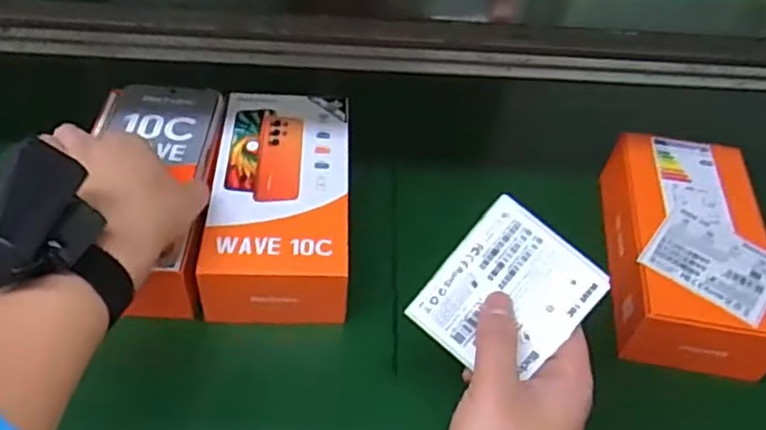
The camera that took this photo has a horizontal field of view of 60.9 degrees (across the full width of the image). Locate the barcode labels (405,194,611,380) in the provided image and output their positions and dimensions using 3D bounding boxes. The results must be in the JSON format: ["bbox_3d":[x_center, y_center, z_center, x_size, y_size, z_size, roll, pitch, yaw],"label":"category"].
[{"bbox_3d":[0.066,0.043,0.346,0.072,0.006,0.083,41,93,15],"label":"barcode labels"}]

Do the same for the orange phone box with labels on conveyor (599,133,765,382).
[{"bbox_3d":[0.235,0.027,0.509,0.111,0.065,0.195,8,47,1],"label":"orange phone box with labels on conveyor"}]

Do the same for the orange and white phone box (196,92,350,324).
[{"bbox_3d":[-0.076,-0.013,0.501,0.097,0.052,0.190,2,48,-5],"label":"orange and white phone box"}]

